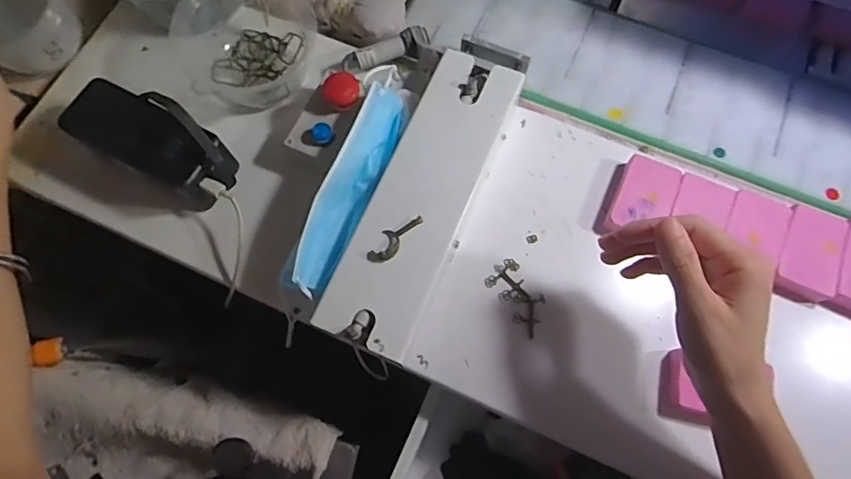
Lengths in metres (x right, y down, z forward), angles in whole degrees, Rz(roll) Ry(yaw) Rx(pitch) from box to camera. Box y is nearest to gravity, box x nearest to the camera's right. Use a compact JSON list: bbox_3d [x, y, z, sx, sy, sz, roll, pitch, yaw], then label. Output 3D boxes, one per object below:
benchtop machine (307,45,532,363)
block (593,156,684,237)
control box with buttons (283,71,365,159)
[{"bbox_3d":[0.002,-0.037,0.404,0.071,0.044,0.263,22,73,9],"label":"benchtop machine"},{"bbox_3d":[0.177,-0.034,0.414,0.047,0.019,0.070,25,73,9],"label":"block"},{"bbox_3d":[-0.083,-0.101,0.424,0.046,0.055,0.074,28,74,10],"label":"control box with buttons"}]

